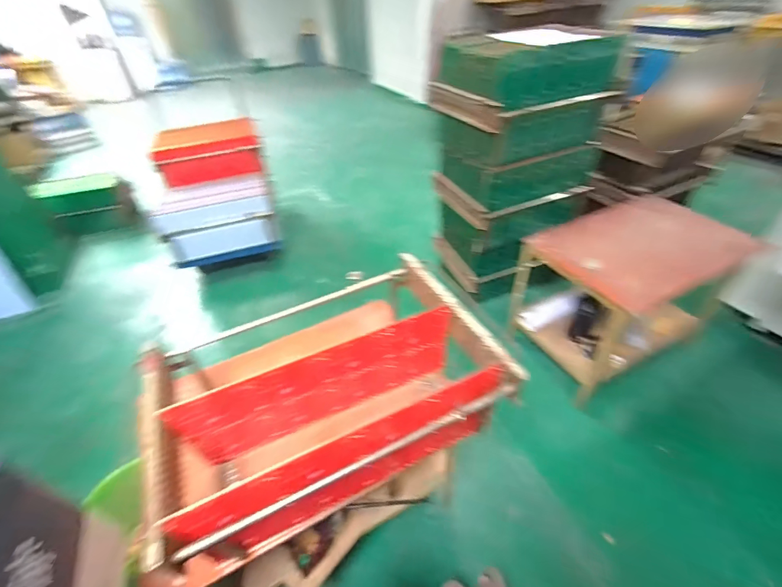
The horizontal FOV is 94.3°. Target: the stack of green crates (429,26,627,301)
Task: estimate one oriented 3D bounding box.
[{"bbox_3d":[0.487,-0.473,1.513,0.528,0.959,0.410,-20,43,-19],"label":"stack of green crates"}]

